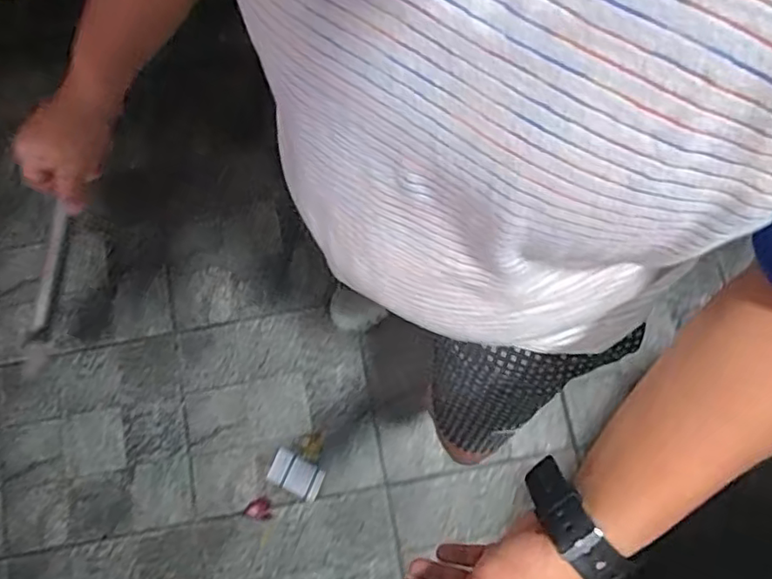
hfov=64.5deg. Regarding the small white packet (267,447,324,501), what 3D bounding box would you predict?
[{"bbox_3d":[-0.187,0.384,1.268,0.111,0.005,0.069,26,79,8],"label":"small white packet"}]

